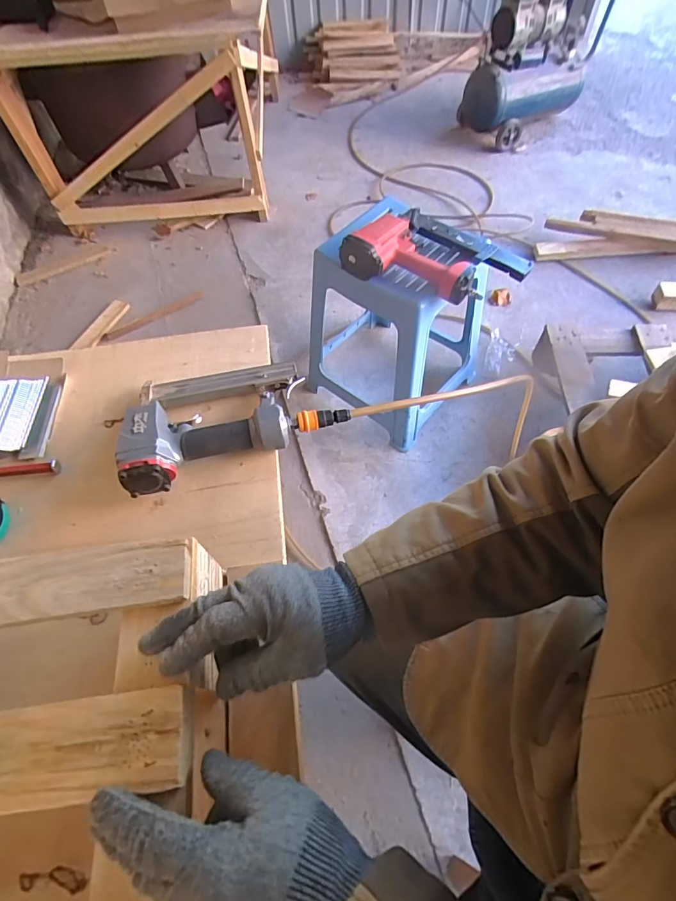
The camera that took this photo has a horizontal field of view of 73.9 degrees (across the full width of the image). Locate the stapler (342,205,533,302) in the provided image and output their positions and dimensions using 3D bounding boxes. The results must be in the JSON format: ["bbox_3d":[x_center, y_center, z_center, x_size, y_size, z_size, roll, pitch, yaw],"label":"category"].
[{"bbox_3d":[0.199,-0.399,0.917,0.353,0.080,0.180,23,64,16],"label":"stapler"}]

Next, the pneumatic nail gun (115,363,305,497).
[{"bbox_3d":[-0.155,-0.048,0.565,0.216,0.062,0.165,-13,60,-3],"label":"pneumatic nail gun"}]

